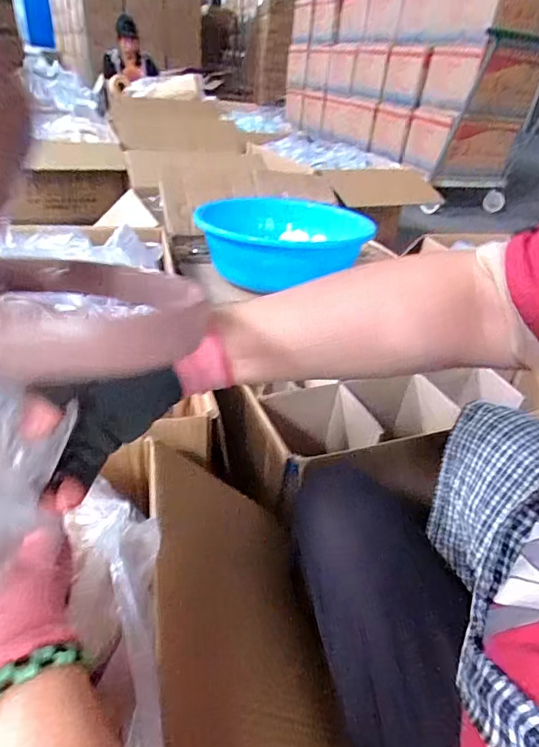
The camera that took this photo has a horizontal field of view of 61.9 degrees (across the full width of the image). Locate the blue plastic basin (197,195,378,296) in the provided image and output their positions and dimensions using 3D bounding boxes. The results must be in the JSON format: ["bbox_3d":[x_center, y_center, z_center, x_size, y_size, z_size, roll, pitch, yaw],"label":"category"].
[{"bbox_3d":[0.023,-0.286,1.006,0.324,0.139,0.316,6,33,-4],"label":"blue plastic basin"}]

